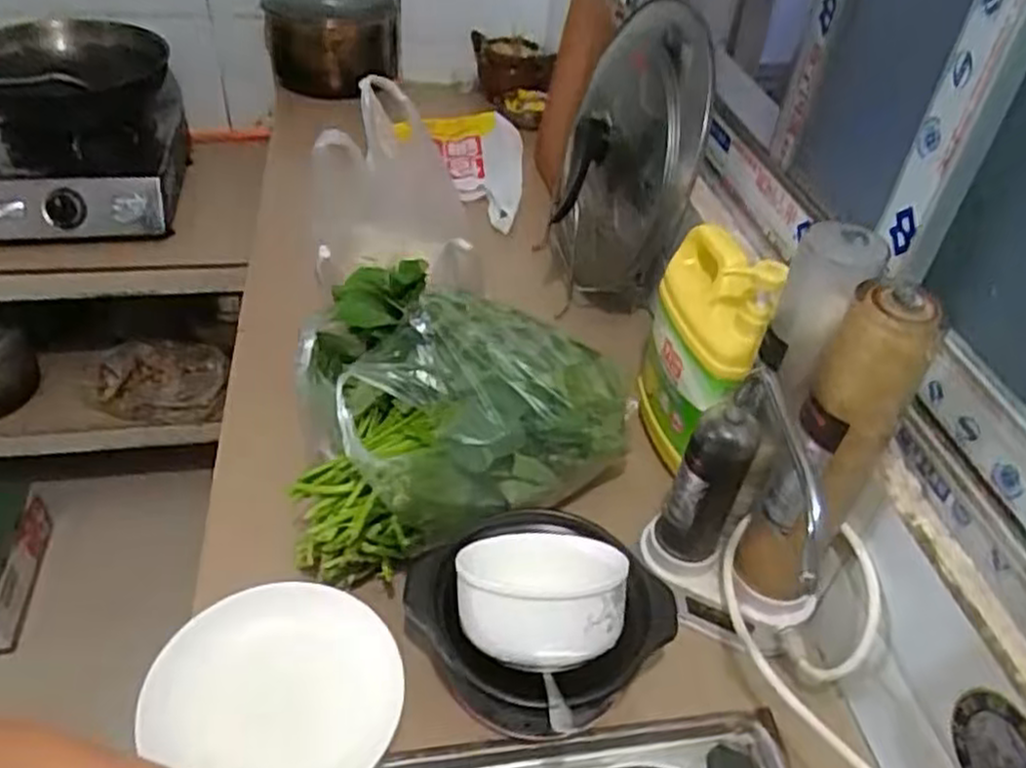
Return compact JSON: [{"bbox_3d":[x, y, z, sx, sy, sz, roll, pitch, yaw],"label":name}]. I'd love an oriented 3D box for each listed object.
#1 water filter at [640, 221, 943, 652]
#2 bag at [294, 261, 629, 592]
[{"bbox_3d":[0.218,0.048,0.538,0.058,0.258,0.052,25,45,21],"label":"water filter"},{"bbox_3d":[-0.054,0.018,0.683,0.282,0.138,0.217,-13,45,-19],"label":"bag"}]

